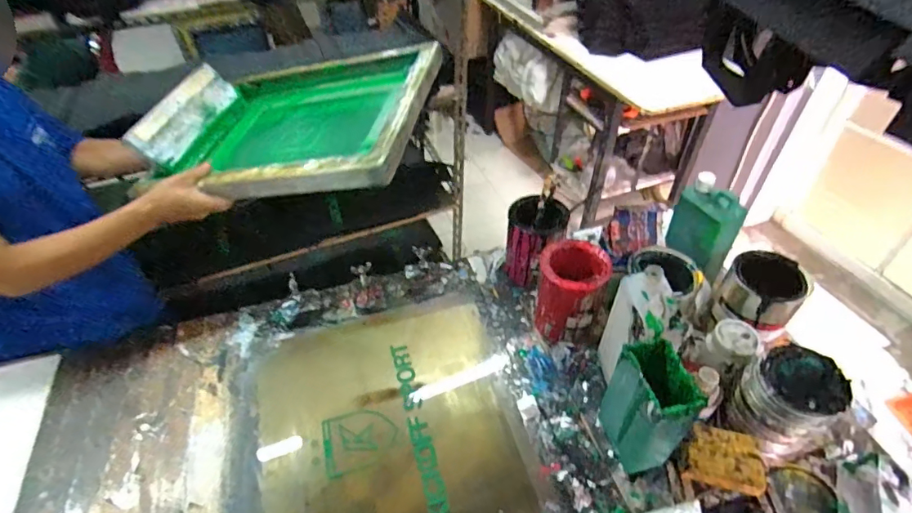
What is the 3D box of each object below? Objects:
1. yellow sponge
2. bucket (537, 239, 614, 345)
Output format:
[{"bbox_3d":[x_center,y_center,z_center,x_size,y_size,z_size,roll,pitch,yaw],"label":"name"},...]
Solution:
[{"bbox_3d":[0.361,0.271,0.633,0.091,0.025,0.072,13,47,14],"label":"yellow sponge"},{"bbox_3d":[0.189,0.068,0.799,0.102,0.161,0.101,-1,45,1],"label":"bucket"}]

